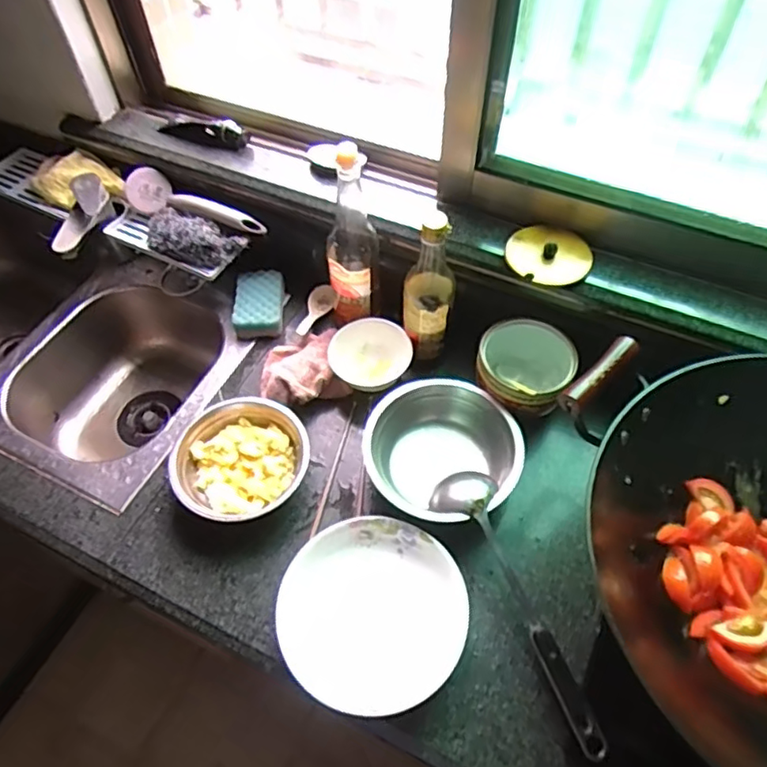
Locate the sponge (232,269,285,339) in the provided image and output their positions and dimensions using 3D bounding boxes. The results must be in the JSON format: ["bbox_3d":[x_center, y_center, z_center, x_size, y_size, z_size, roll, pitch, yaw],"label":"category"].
[{"bbox_3d":[-0.194,-0.124,0.937,0.072,0.030,0.114,-1,55,1],"label":"sponge"}]

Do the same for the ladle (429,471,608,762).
[{"bbox_3d":[0.139,0.240,0.663,0.077,0.060,0.318,-16,56,-9],"label":"ladle"}]

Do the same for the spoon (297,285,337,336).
[{"bbox_3d":[-0.107,-0.116,0.937,0.038,0.020,0.123,12,41,10],"label":"spoon"}]

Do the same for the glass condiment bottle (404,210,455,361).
[{"bbox_3d":[0.059,-0.123,0.782,0.063,0.216,0.058,3,55,4],"label":"glass condiment bottle"}]

